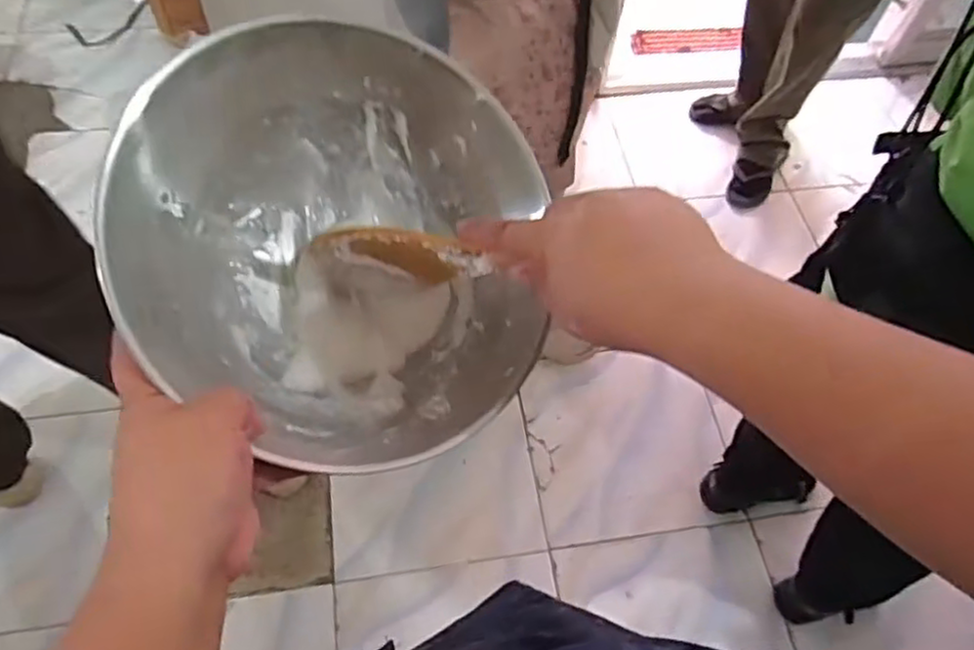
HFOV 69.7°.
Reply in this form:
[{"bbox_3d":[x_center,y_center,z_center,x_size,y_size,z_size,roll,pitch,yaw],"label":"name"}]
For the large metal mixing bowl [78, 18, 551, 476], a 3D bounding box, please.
[{"bbox_3d":[-0.076,-0.045,0.409,0.244,0.116,0.244,5,74,-18],"label":"large metal mixing bowl"}]

